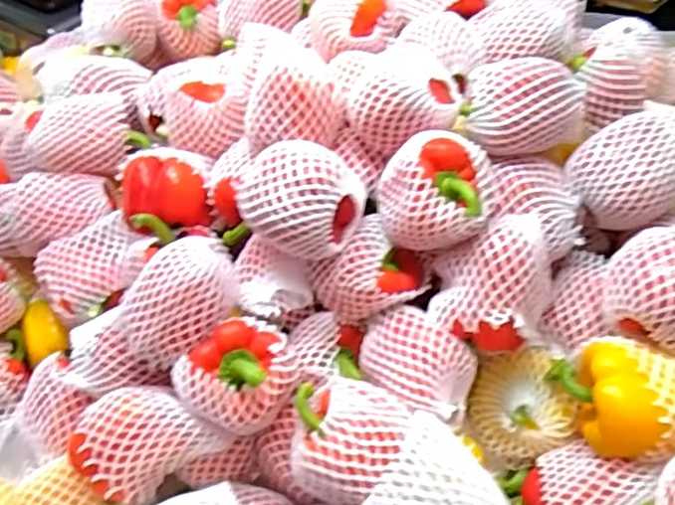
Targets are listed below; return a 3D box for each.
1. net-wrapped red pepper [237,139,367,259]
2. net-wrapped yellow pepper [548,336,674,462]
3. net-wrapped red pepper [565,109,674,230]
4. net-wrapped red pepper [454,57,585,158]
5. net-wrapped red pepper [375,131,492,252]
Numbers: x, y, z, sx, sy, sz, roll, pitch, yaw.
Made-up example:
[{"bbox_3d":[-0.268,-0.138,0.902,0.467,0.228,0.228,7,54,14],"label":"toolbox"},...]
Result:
[{"bbox_3d":[-0.037,-0.051,0.546,0.104,0.070,0.087,22,52,26],"label":"net-wrapped red pepper"},{"bbox_3d":[0.247,0.123,0.508,0.137,0.074,0.080,16,50,21],"label":"net-wrapped yellow pepper"},{"bbox_3d":[0.272,-0.074,0.559,0.110,0.081,0.076,-8,46,-1],"label":"net-wrapped red pepper"},{"bbox_3d":[0.177,-0.143,0.581,0.111,0.068,0.088,10,48,16],"label":"net-wrapped red pepper"},{"bbox_3d":[0.084,-0.050,0.533,0.102,0.078,0.077,3,47,10],"label":"net-wrapped red pepper"}]

